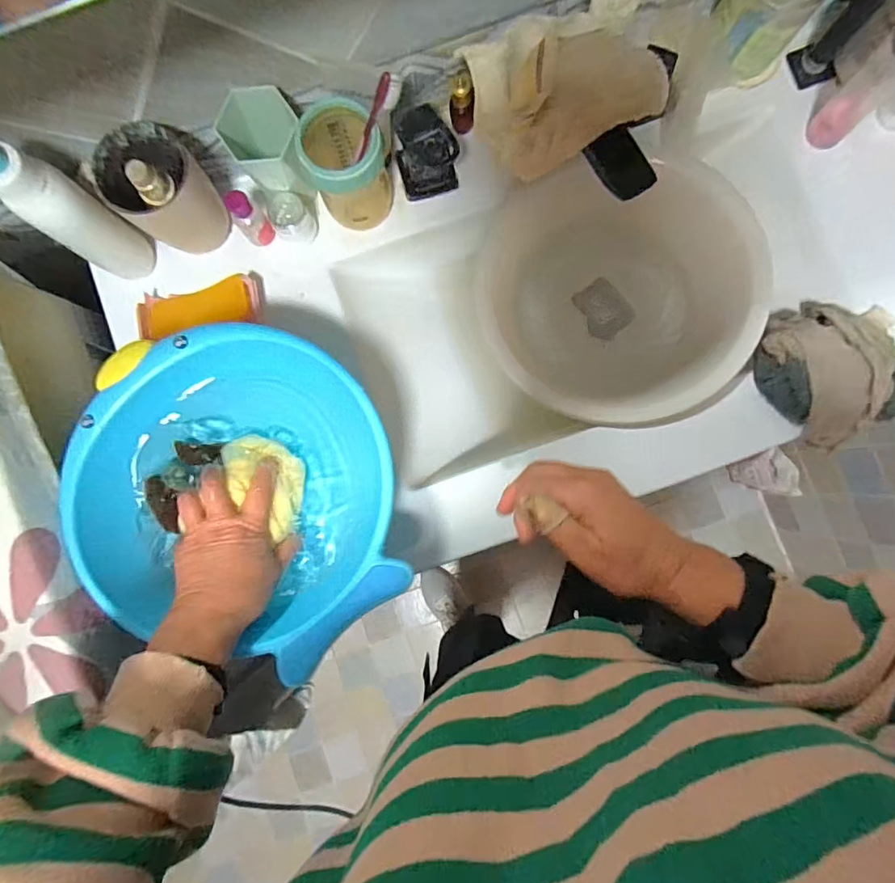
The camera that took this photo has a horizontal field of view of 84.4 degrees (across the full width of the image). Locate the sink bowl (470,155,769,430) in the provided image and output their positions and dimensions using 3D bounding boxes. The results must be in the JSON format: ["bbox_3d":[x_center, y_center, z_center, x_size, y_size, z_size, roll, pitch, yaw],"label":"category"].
[{"bbox_3d":[0.186,-0.152,0.560,0.297,0.101,0.259,-15,85,1],"label":"sink bowl"}]

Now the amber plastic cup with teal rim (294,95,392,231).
[{"bbox_3d":[-0.095,-0.263,0.484,0.072,0.117,0.080,-17,85,0],"label":"amber plastic cup with teal rim"}]

